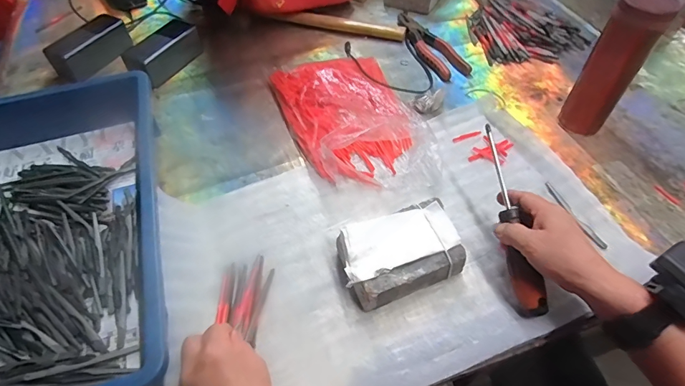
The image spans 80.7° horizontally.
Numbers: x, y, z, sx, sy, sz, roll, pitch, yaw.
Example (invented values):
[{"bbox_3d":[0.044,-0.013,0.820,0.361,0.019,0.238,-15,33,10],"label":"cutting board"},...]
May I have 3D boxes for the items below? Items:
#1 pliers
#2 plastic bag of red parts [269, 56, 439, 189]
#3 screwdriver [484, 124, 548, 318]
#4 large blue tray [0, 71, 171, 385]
[{"bbox_3d":[0.156,-0.264,0.715,0.068,0.015,0.187,-16,53,-12],"label":"pliers"},{"bbox_3d":[0.011,-0.118,0.573,0.177,0.054,0.263,-15,53,-11],"label":"plastic bag of red parts"},{"bbox_3d":[0.176,0.023,0.421,0.028,0.027,0.202,-6,72,-2],"label":"screwdriver"},{"bbox_3d":[-0.347,0.037,0.447,0.287,0.078,0.447,-15,53,-11],"label":"large blue tray"}]

